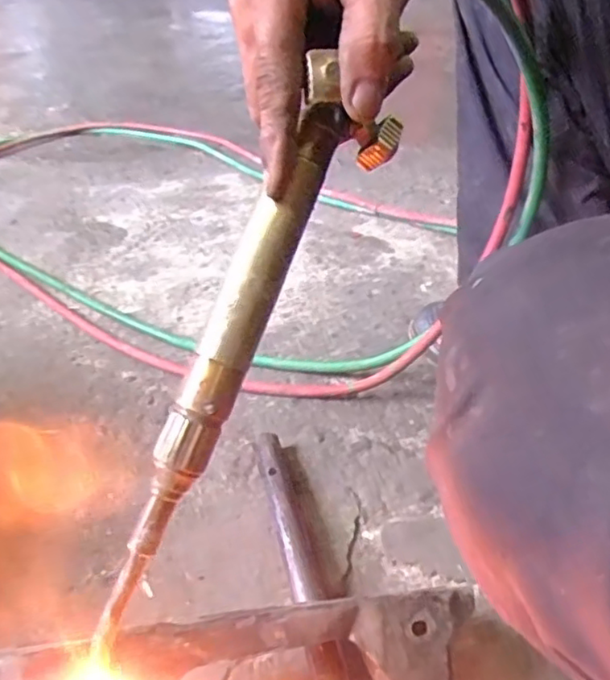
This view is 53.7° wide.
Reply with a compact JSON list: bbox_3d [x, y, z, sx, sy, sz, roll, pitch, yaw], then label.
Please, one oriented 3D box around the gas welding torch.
[{"bbox_3d":[-0.030,-0.006,0.278,0.029,0.058,0.299,24,87,29],"label":"gas welding torch"}]

